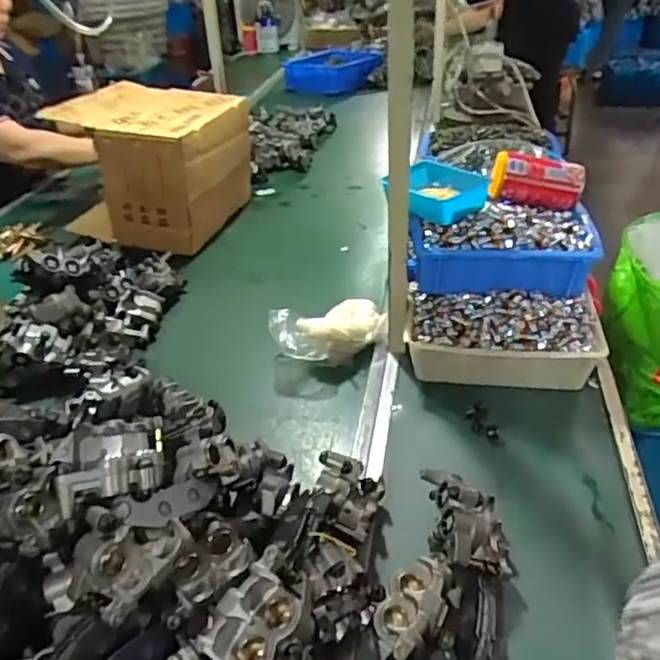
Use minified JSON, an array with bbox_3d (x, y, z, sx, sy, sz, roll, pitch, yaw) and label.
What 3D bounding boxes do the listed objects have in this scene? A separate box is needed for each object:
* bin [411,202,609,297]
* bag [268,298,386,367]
[{"bbox_3d":[0.230,-0.109,0.849,0.240,0.090,0.121,-2,33,3],"label":"bin"},{"bbox_3d":[0.003,0.003,0.898,0.166,0.064,0.081,-19,37,-23],"label":"bag"}]

